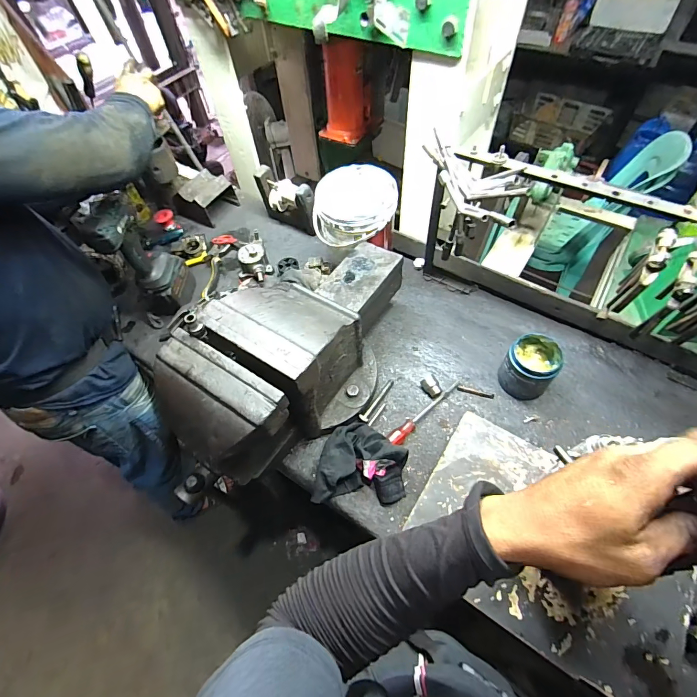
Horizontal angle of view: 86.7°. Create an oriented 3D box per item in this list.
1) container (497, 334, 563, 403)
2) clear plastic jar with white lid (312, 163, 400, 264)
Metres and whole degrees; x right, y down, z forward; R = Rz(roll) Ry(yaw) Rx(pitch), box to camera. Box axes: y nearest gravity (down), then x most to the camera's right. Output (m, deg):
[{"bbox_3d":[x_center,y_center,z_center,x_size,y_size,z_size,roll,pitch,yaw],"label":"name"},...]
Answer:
[{"bbox_3d":[0.344,0.036,0.708,0.086,0.095,0.090,-2,57,3],"label":"container"},{"bbox_3d":[0.012,-0.303,0.807,0.170,0.096,0.174,-2,57,3],"label":"clear plastic jar with white lid"}]

